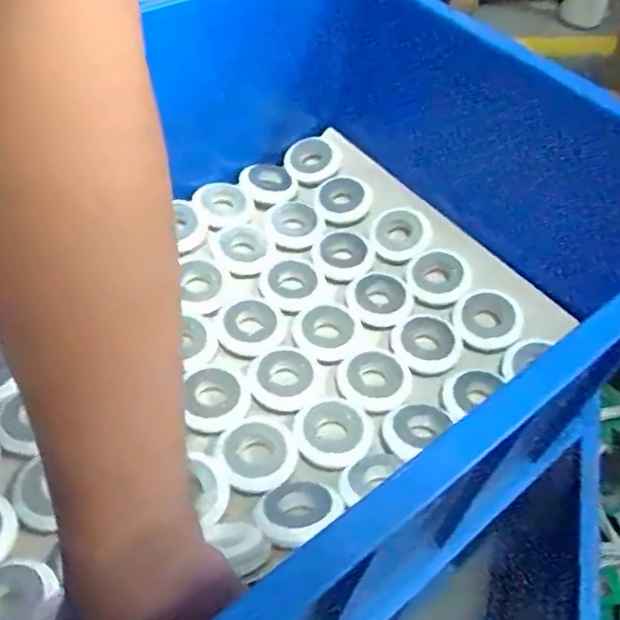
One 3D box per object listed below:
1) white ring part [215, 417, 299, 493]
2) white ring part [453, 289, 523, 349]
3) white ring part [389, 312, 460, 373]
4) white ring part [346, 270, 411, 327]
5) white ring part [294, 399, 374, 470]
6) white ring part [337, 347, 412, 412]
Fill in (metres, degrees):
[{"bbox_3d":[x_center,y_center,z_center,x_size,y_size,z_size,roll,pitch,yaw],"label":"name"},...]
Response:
[{"bbox_3d":[-0.039,0.103,0.453,0.053,0.011,0.055,3,50,-3],"label":"white ring part"},{"bbox_3d":[0.151,0.007,0.535,0.054,0.017,0.051,10,50,3],"label":"white ring part"},{"bbox_3d":[0.095,0.025,0.517,0.056,0.011,0.055,-20,55,-21],"label":"white ring part"},{"bbox_3d":[0.062,-0.013,0.549,0.055,0.007,0.055,3,50,-3],"label":"white ring part"},{"bbox_3d":[0.018,0.089,0.466,0.055,0.016,0.057,3,50,-3],"label":"white ring part"},{"bbox_3d":[0.051,0.050,0.488,0.055,0.014,0.056,3,50,-3],"label":"white ring part"}]

